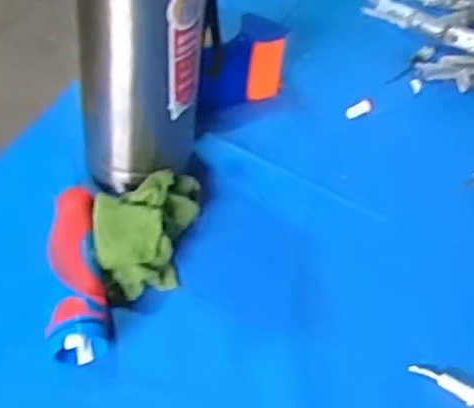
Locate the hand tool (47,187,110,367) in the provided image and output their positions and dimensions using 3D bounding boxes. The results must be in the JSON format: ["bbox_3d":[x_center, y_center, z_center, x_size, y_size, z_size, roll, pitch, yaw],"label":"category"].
[{"bbox_3d":[-0.100,0.041,0.446,0.032,0.037,0.120,-7,47,-8],"label":"hand tool"}]

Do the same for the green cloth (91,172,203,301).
[{"bbox_3d":[-0.058,0.016,0.474,0.071,0.035,0.095,0,49,-9],"label":"green cloth"}]

